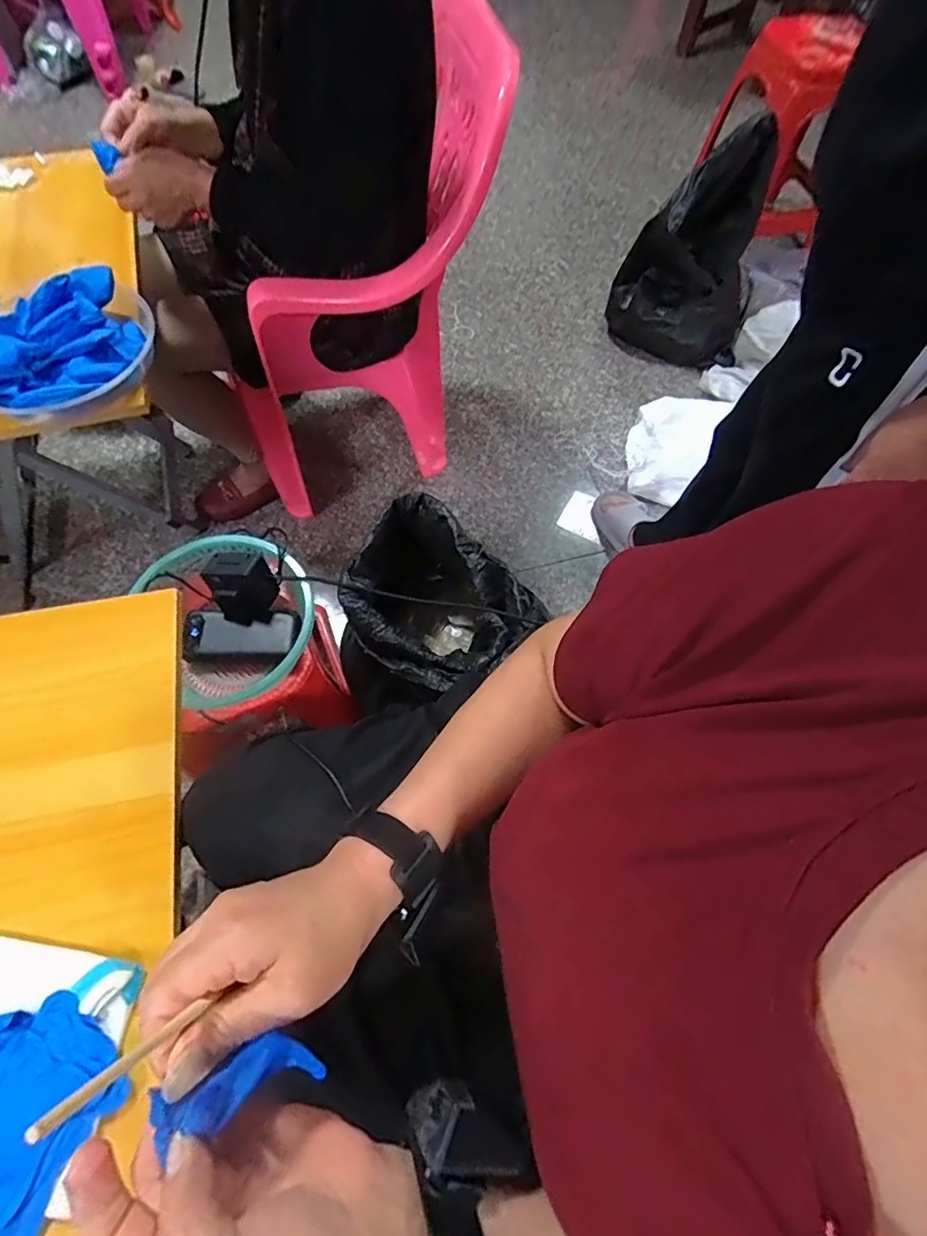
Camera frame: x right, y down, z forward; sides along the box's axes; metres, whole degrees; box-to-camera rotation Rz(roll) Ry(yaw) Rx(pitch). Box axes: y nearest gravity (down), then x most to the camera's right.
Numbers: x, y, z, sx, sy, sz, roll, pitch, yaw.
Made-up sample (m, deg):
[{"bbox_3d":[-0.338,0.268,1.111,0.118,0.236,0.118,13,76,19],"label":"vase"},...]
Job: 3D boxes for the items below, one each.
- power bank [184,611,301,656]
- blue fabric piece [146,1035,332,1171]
[{"bbox_3d":[-0.310,0.020,0.766,0.149,0.020,0.065,0,65,-2],"label":"power bank"},{"bbox_3d":[-0.104,0.216,0.256,0.070,0.011,0.025,-9,64,-29],"label":"blue fabric piece"}]

